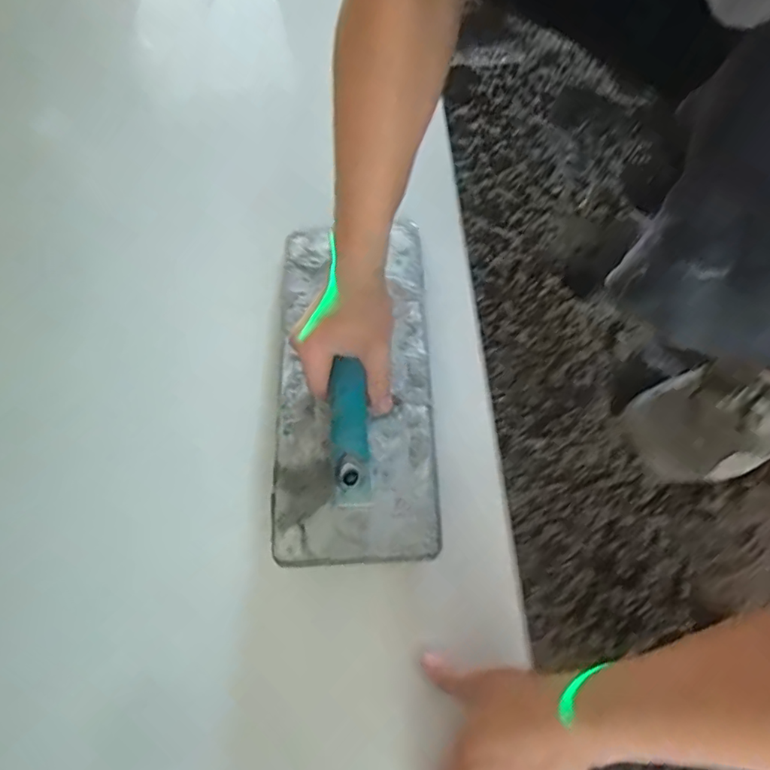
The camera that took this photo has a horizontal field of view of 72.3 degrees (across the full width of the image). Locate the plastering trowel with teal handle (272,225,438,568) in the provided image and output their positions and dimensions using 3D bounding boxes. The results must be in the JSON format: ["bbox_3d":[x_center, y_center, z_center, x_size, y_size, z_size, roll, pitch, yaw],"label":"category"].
[{"bbox_3d":[-0.029,-0.018,0.477,0.143,0.080,0.336,-2,72,-2],"label":"plastering trowel with teal handle"}]

